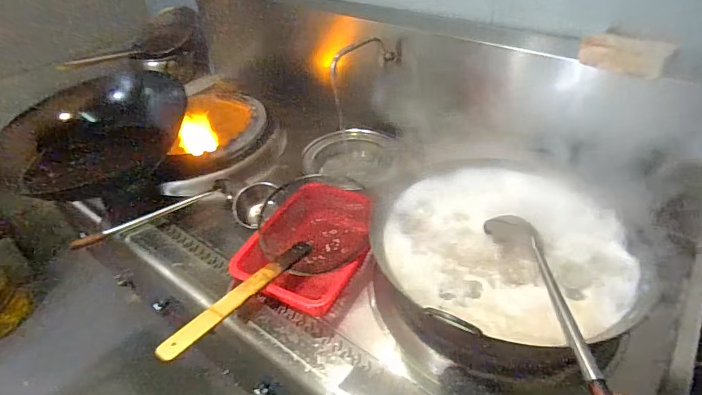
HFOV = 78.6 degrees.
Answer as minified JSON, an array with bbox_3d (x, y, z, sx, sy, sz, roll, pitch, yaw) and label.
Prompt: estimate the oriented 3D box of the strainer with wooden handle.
[{"bbox_3d":[-0.144,0.110,1.007,0.253,0.084,0.712,19,43,24],"label":"strainer with wooden handle"}]

